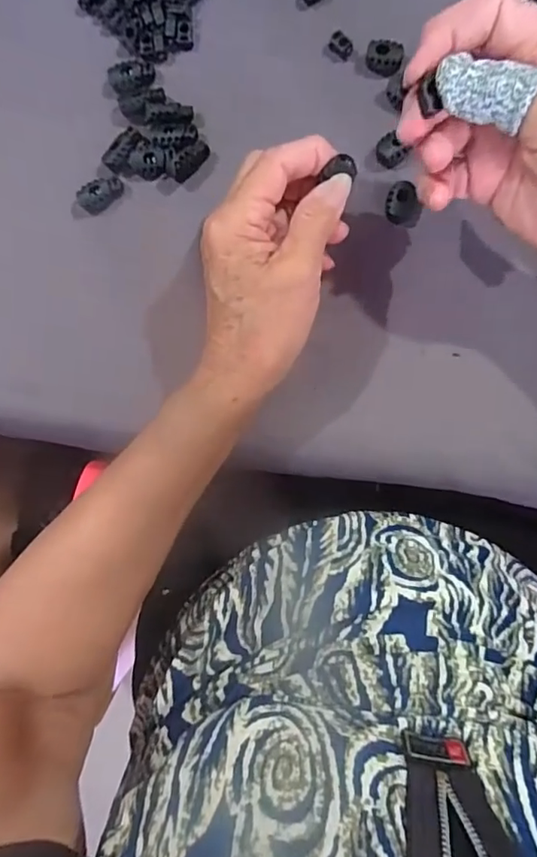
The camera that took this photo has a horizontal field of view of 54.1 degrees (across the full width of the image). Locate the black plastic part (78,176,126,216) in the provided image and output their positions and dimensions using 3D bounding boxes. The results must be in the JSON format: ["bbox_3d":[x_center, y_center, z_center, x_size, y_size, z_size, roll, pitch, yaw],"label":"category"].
[{"bbox_3d":[-0.105,-0.147,0.327,0.028,0.012,0.013,-41,84,2],"label":"black plastic part"}]

